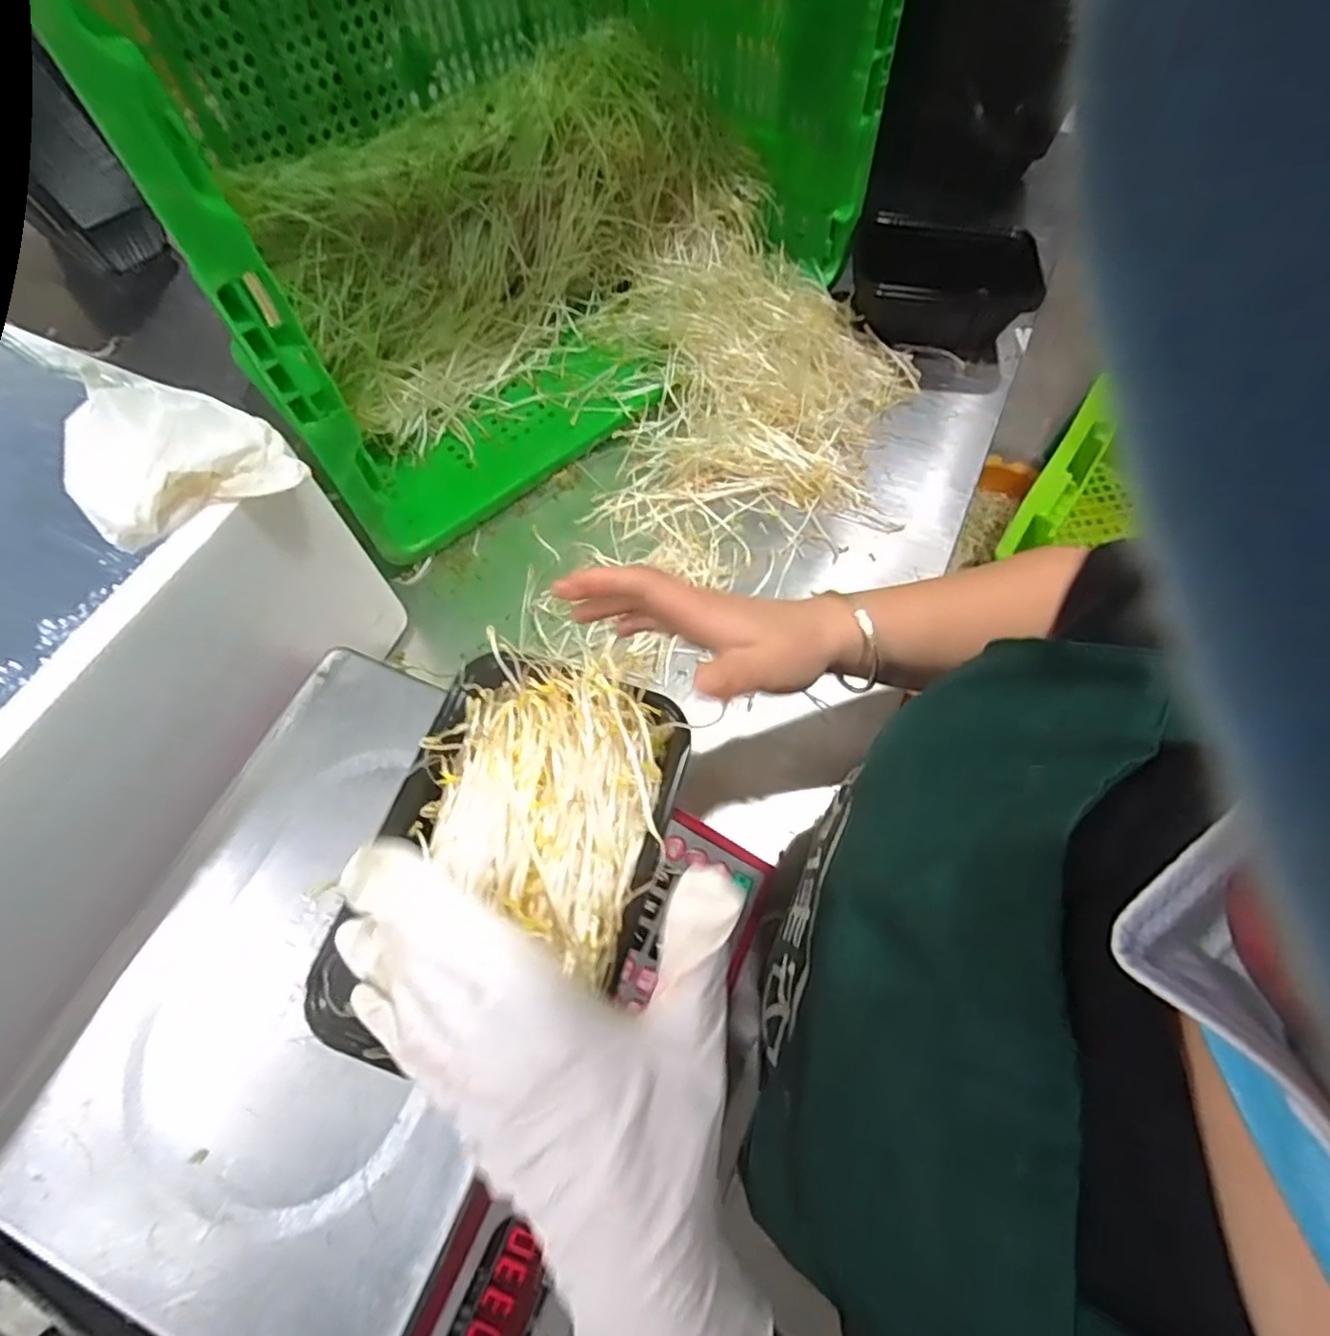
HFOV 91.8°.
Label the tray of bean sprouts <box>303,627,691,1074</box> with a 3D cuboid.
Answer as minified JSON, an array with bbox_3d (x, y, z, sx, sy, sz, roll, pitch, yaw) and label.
[{"bbox_3d":[-0.067,0.080,0.285,0.121,0.034,0.178,20,67,6],"label":"tray of bean sprouts"}]

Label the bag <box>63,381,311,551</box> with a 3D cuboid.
[{"bbox_3d":[-0.253,-0.113,0.330,0.093,0.037,0.075,-34,70,-16],"label":"bag"}]

